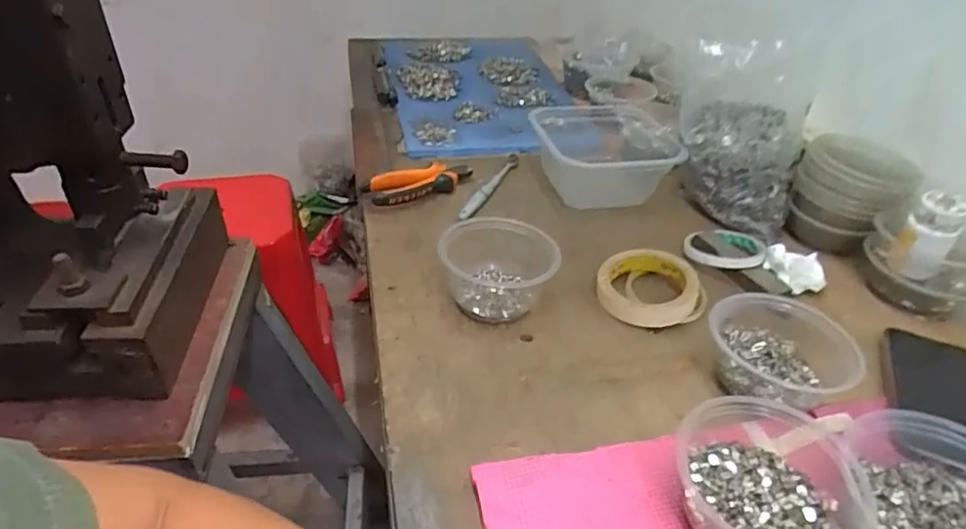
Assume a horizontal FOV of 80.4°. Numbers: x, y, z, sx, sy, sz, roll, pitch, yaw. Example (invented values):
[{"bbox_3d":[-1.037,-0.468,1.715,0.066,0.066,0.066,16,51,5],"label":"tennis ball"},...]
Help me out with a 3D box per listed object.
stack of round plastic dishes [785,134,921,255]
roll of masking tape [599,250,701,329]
[{"bbox_3d":[0.427,-0.080,0.675,0.116,0.109,0.095,27,43,30],"label":"stack of round plastic dishes"},{"bbox_3d":[0.170,0.022,0.593,0.096,0.031,0.094,2,36,-1],"label":"roll of masking tape"}]

